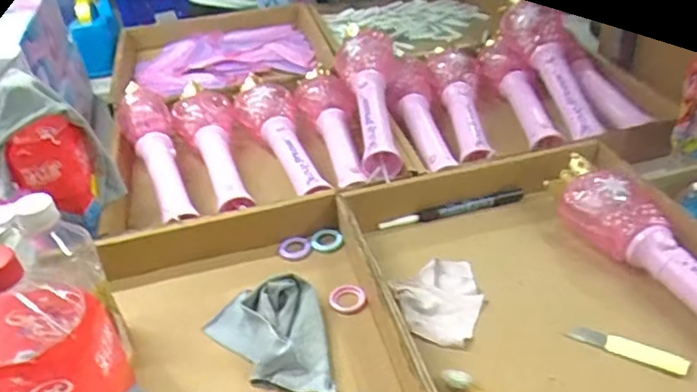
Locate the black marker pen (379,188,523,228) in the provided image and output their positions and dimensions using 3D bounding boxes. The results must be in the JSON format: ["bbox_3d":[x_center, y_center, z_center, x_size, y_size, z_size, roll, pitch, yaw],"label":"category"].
[{"bbox_3d":[0.129,0.016,0.737,0.185,0.018,0.017,-10,37,-8],"label":"black marker pen"}]

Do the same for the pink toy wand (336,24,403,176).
[{"bbox_3d":[0.034,-0.139,0.834,0.084,0.065,0.302,-5,49,-1],"label":"pink toy wand"}]

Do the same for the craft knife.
[{"bbox_3d":[0.256,0.140,0.541,0.099,0.012,0.018,18,42,27],"label":"craft knife"}]

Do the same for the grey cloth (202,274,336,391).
[{"bbox_3d":[-0.079,0.137,0.566,0.107,0.034,0.140,-10,37,-8],"label":"grey cloth"}]

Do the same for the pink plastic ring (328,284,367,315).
[{"bbox_3d":[-0.001,0.110,0.623,0.038,0.009,0.039,-3,36,2],"label":"pink plastic ring"}]

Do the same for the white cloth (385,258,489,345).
[{"bbox_3d":[0.097,0.100,0.608,0.083,0.019,0.116,13,40,22],"label":"white cloth"}]

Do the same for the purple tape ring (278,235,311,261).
[{"bbox_3d":[-0.064,0.061,0.700,0.037,0.009,0.039,-3,36,2],"label":"purple tape ring"}]

